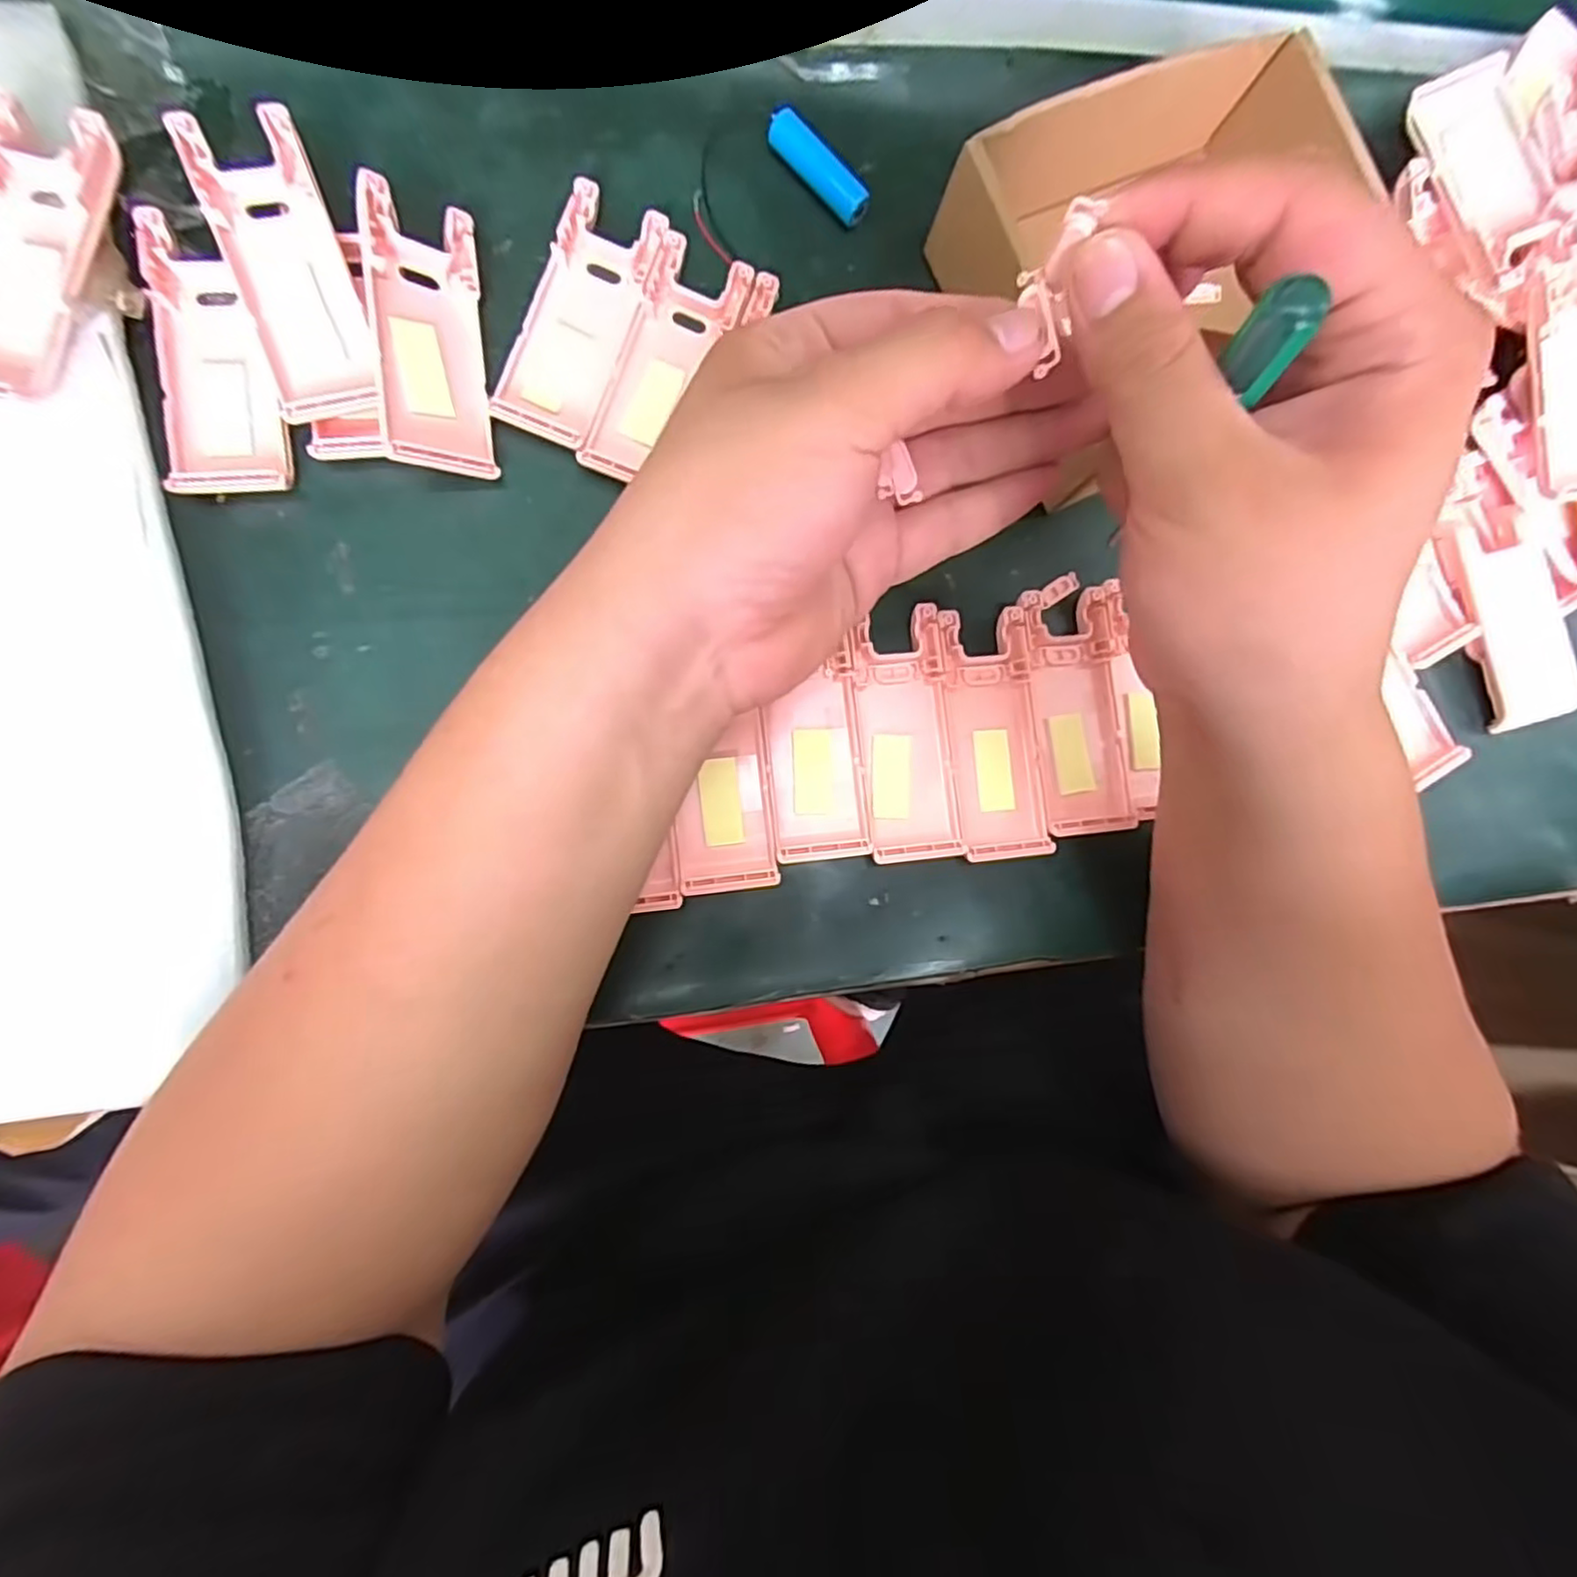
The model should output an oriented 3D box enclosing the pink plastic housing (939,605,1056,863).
[{"bbox_3d":[0.088,-0.023,0.294,0.039,0.009,0.103,-5,89,-8],"label":"pink plastic housing"}]

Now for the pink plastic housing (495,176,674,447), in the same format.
[{"bbox_3d":[-0.083,-0.187,0.281,0.038,0.011,0.100,19,86,-7],"label":"pink plastic housing"}]

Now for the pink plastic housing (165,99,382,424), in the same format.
[{"bbox_3d":[-0.180,-0.185,0.254,0.036,0.024,0.099,-17,91,-8],"label":"pink plastic housing"}]

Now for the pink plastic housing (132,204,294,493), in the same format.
[{"bbox_3d":[-0.209,-0.156,0.256,0.038,0.013,0.099,-8,89,-8],"label":"pink plastic housing"}]

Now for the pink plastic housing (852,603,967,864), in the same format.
[{"bbox_3d":[0.049,-0.022,0.289,0.038,0.009,0.100,-6,89,-8],"label":"pink plastic housing"}]

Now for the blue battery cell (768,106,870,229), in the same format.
[{"bbox_3d":[0.012,-0.263,0.297,0.051,0.012,0.011,42,83,-5],"label":"blue battery cell"}]

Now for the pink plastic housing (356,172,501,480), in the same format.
[{"bbox_3d":[-0.135,-0.169,0.262,0.039,0.013,0.101,-5,89,-30],"label":"pink plastic housing"}]

